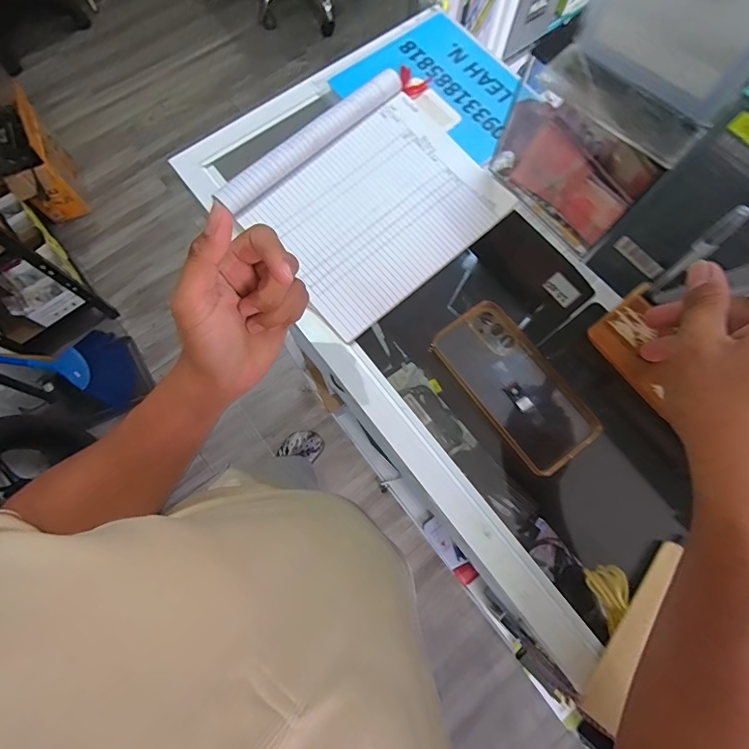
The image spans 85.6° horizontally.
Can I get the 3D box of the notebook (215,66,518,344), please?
[{"bbox_3d":[-0.004,-0.190,0.436,0.243,0.029,0.210,-41,78,-11],"label":"notebook"}]

